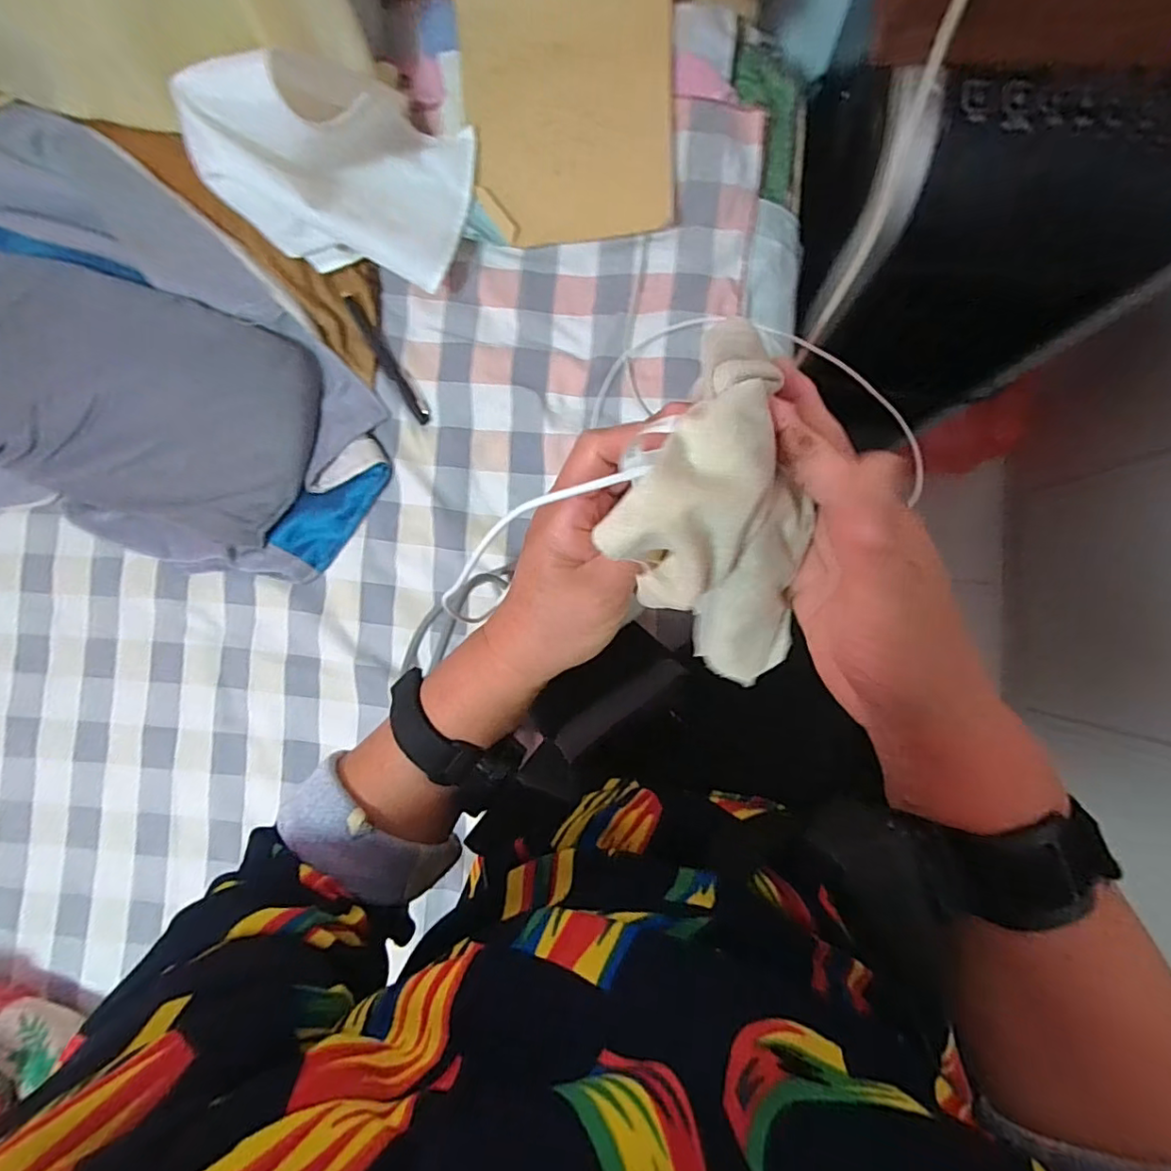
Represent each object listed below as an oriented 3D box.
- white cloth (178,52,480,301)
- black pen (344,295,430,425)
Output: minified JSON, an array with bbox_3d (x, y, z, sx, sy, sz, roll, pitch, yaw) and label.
[{"bbox_3d":[-0.198,-0.360,0.467,0.177,0.135,0.156,17,89,5],"label":"white cloth"},{"bbox_3d":[-0.187,-0.212,0.538,0.015,0.014,0.133,-33,86,2],"label":"black pen"}]

